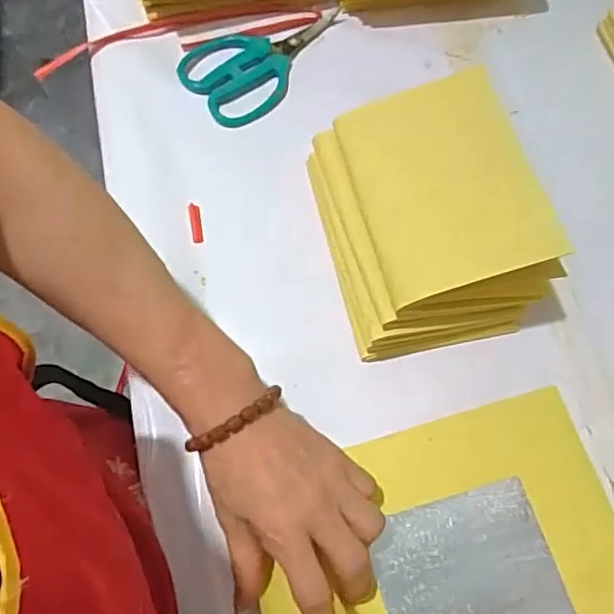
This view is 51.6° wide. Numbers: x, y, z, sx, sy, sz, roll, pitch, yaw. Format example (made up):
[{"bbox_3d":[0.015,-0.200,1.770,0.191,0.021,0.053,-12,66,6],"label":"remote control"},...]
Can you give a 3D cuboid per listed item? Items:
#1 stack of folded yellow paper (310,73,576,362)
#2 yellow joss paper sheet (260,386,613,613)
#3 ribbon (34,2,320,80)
[{"bbox_3d":[0.080,-0.063,0.429,0.126,0.096,0.160,-12,68,-7],"label":"stack of folded yellow paper"},{"bbox_3d":[0.083,0.151,0.381,0.221,0.010,0.155,-16,69,-8],"label":"yellow joss paper sheet"},{"bbox_3d":[-0.107,-0.229,0.542,0.239,0.021,0.042,-16,69,-9],"label":"ribbon"}]

